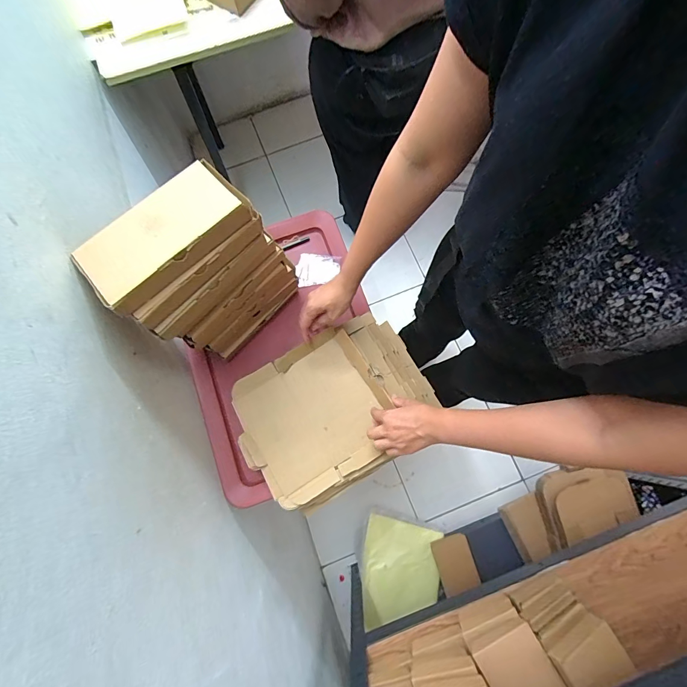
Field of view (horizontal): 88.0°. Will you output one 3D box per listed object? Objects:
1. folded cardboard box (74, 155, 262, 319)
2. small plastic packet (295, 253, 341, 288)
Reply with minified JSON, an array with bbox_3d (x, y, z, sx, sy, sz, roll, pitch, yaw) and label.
[{"bbox_3d":[-0.222,-0.135,0.442,0.205,0.032,0.098,-44,80,-8],"label":"folded cardboard box"},{"bbox_3d":[-0.055,-0.152,0.745,0.090,0.013,0.068,8,102,11],"label":"small plastic packet"}]

